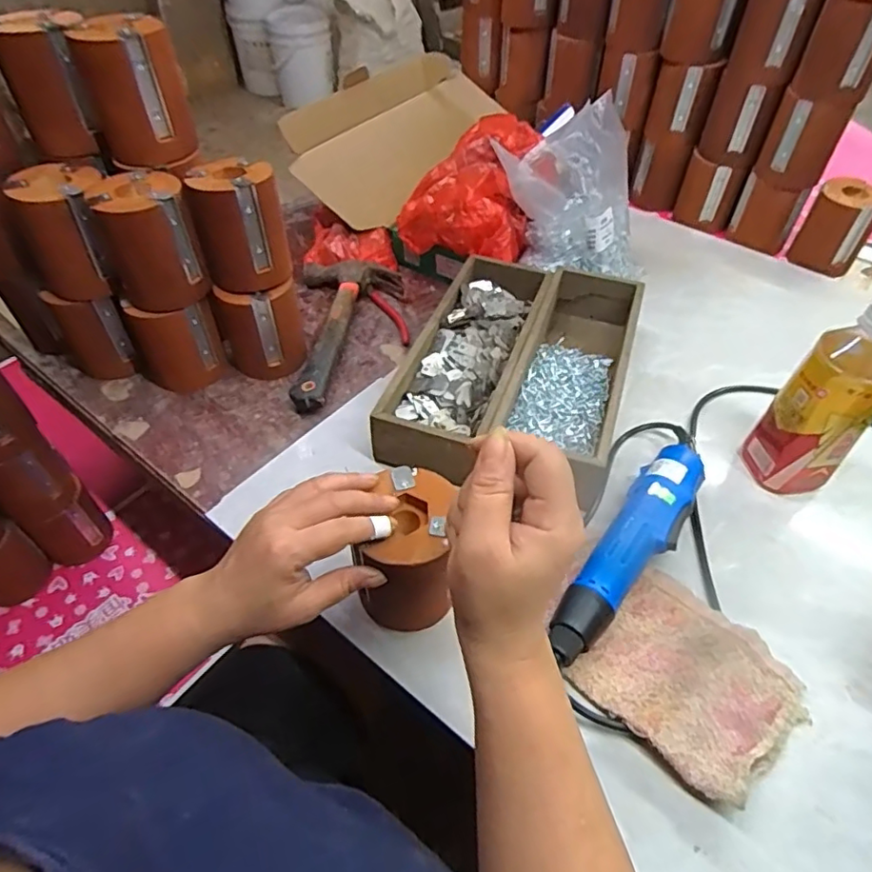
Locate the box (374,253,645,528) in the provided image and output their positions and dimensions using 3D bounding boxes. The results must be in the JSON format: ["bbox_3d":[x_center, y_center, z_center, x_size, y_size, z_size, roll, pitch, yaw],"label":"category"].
[{"bbox_3d":[0.088,-0.074,0.590,0.200,0.058,0.295,15,49,13],"label":"box"}]

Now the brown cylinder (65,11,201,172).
[{"bbox_3d":[-0.269,-0.306,0.525,0.078,0.105,0.068,-24,54,-20],"label":"brown cylinder"}]

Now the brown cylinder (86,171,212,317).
[{"bbox_3d":[-0.262,-0.176,0.537,0.071,0.103,0.070,-26,54,-21],"label":"brown cylinder"}]

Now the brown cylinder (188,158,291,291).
[{"bbox_3d":[-0.188,-0.199,0.557,0.076,0.102,0.065,-21,53,-17],"label":"brown cylinder"}]

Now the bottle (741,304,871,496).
[{"bbox_3d":[0.321,-0.024,0.485,0.071,0.183,0.054,36,56,28],"label":"bottle"}]

